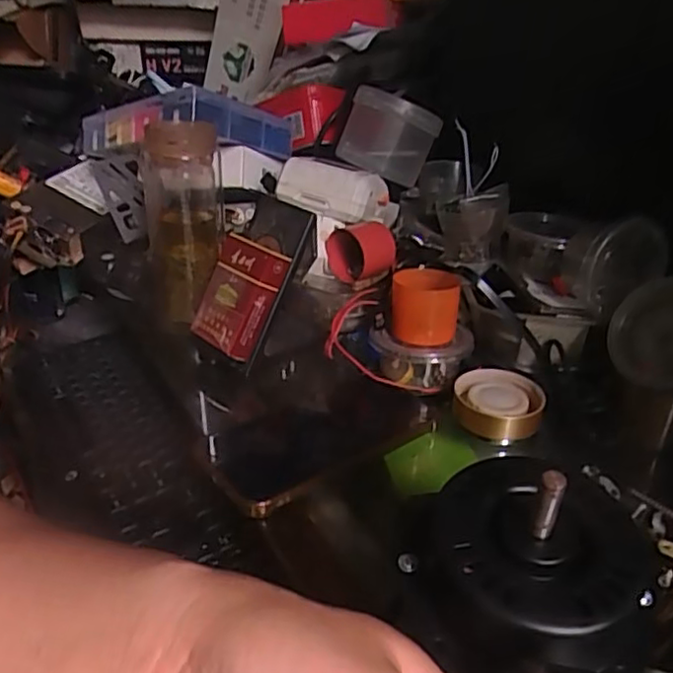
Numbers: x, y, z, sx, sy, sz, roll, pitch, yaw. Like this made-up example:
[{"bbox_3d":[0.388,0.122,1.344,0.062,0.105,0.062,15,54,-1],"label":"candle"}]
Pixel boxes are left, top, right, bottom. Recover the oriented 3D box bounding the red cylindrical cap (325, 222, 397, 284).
[{"bbox_3d":[0.022,-0.072,0.551,0.043,0.044,0.044,-22,36,-37],"label":"red cylindrical cap"}]

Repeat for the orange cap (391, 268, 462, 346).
[{"bbox_3d":[0.069,-0.025,0.514,0.054,0.044,0.054,7,29,9],"label":"orange cap"}]

